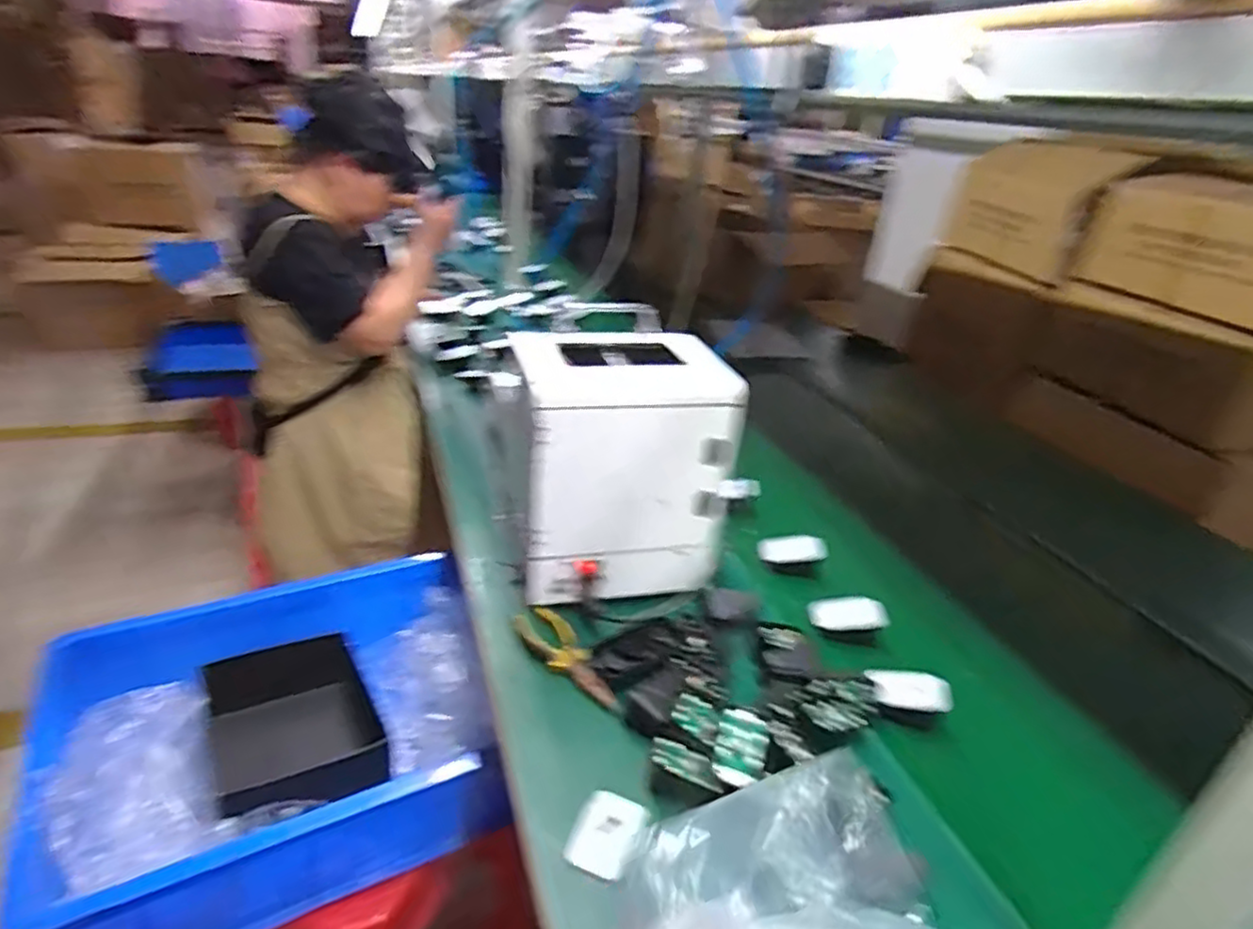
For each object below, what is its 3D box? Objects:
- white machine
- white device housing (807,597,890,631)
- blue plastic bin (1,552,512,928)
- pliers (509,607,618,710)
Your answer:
[{"bbox_3d":[-0.009,0.000,0.796,0.222,0.258,0.159,-1,29,-14],"label":"white machine"},{"bbox_3d":[0.253,0.171,0.798,0.085,0.023,0.033,-3,25,19],"label":"white device housing"},{"bbox_3d":[-0.398,0.319,0.837,0.445,0.151,0.397,-9,32,-27],"label":"blue plastic bin"},{"bbox_3d":[-0.062,0.198,0.716,0.045,0.016,0.153,-13,34,-32],"label":"pliers"}]

